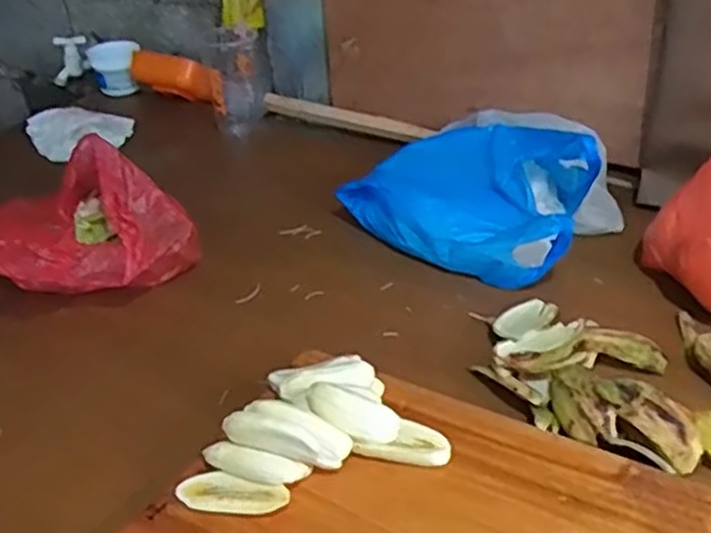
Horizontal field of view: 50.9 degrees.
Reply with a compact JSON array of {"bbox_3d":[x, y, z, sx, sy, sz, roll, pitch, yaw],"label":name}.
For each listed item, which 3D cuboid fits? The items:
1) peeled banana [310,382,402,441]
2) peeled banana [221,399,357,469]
[{"bbox_3d":[-0.002,0.113,0.578,0.075,0.020,0.028,22,38,12],"label":"peeled banana"},{"bbox_3d":[-0.049,0.124,0.558,0.093,0.023,0.033,16,32,-5],"label":"peeled banana"}]

